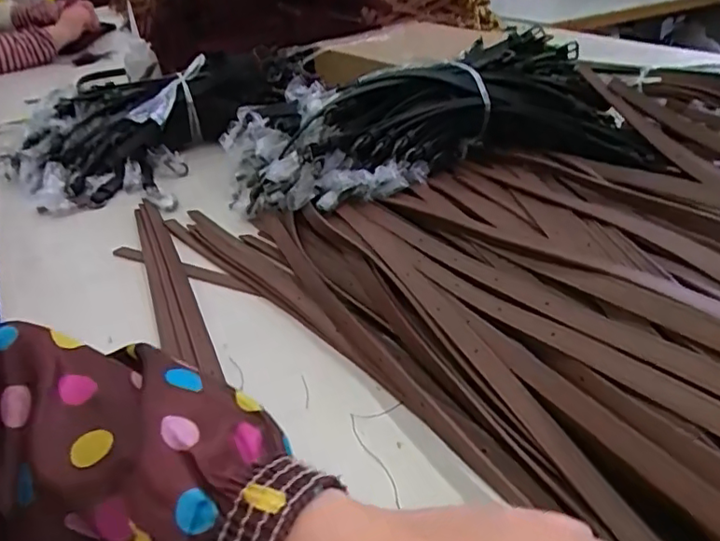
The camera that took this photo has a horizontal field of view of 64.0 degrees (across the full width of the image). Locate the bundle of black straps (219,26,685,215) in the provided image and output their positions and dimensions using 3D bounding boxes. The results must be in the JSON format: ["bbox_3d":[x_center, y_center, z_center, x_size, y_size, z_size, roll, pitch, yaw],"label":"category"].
[{"bbox_3d":[0.076,-0.154,0.643,0.446,0.120,0.201,-6,32,-2],"label":"bundle of black straps"}]

